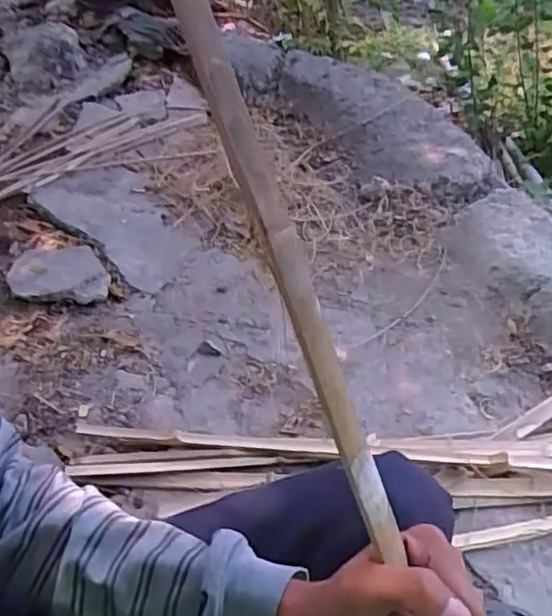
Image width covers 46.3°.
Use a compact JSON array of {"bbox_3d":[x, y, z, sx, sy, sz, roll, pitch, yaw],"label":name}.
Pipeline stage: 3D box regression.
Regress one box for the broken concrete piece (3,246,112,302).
[{"bbox_3d":[-0.487,-0.081,1.438,0.217,0.045,0.182,-9,45,-7],"label":"broken concrete piece"}]

